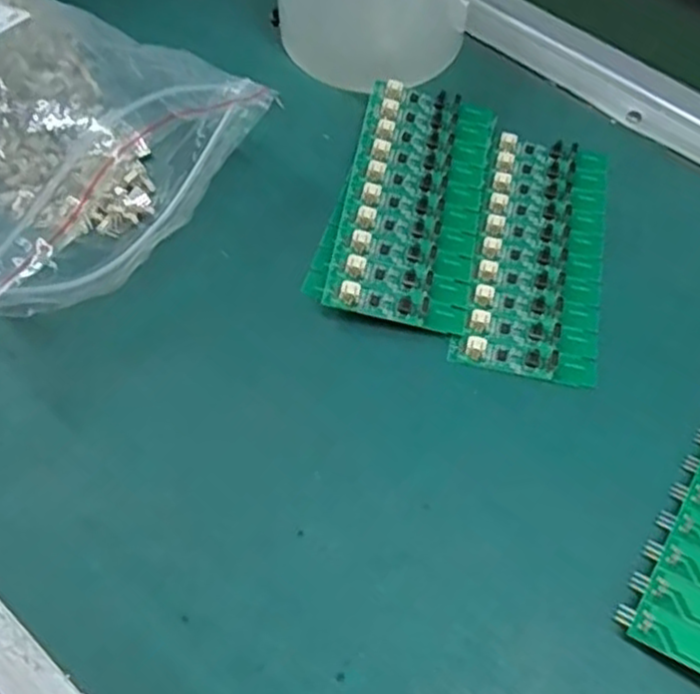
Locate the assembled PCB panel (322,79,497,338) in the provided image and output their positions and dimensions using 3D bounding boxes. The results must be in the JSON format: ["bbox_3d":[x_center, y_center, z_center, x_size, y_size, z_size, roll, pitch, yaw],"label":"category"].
[{"bbox_3d":[0.032,-0.071,0.353,0.062,0.018,0.137,10,60,5],"label":"assembled PCB panel"}]

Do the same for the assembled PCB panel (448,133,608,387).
[{"bbox_3d":[0.090,-0.046,0.349,0.058,0.008,0.136,12,60,6],"label":"assembled PCB panel"}]

